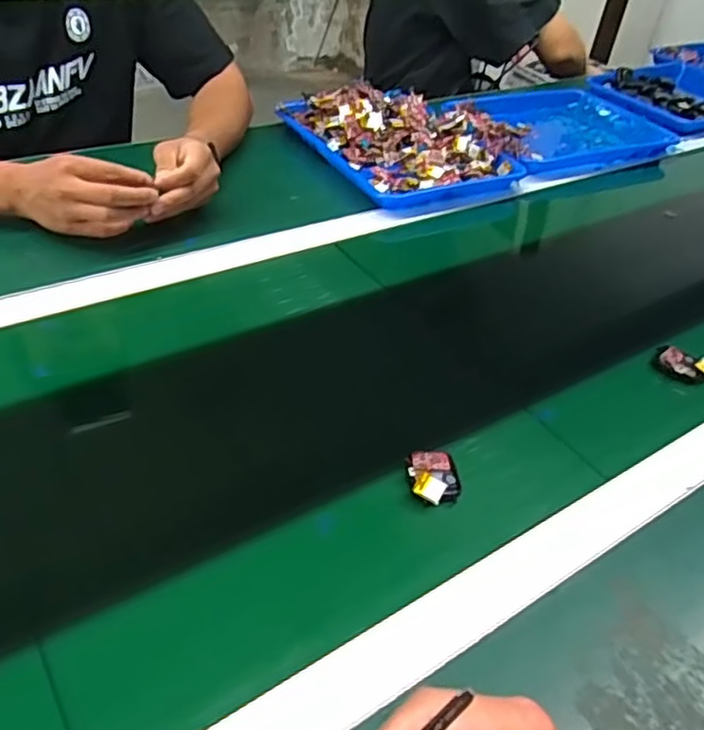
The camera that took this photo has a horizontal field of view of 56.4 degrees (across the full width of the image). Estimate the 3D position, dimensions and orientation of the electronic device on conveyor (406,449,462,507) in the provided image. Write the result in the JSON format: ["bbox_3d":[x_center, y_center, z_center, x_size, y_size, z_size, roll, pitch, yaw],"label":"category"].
[{"bbox_3d":[0.064,0.086,0.507,0.041,0.011,0.049,-2,42,-11],"label":"electronic device on conveyor"}]

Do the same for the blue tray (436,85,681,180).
[{"bbox_3d":[0.345,-0.392,1.078,0.378,0.039,0.262,-18,45,-30],"label":"blue tray"}]

